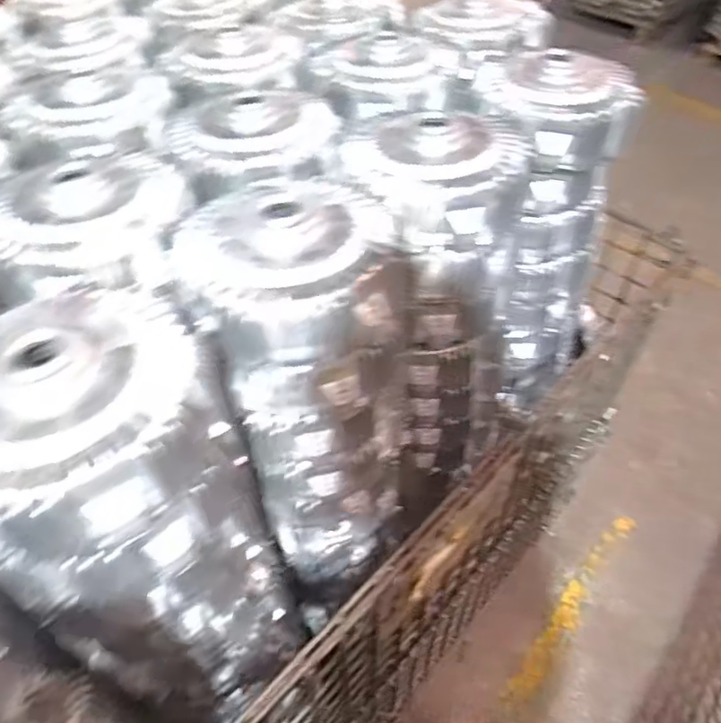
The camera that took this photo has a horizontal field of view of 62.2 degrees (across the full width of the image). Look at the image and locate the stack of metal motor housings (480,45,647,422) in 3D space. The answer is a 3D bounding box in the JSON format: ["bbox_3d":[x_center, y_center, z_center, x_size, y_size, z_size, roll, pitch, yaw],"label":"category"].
[{"bbox_3d":[0.231,-0.150,0.814,0.174,0.456,0.173,-8,48,-5],"label":"stack of metal motor housings"}]

